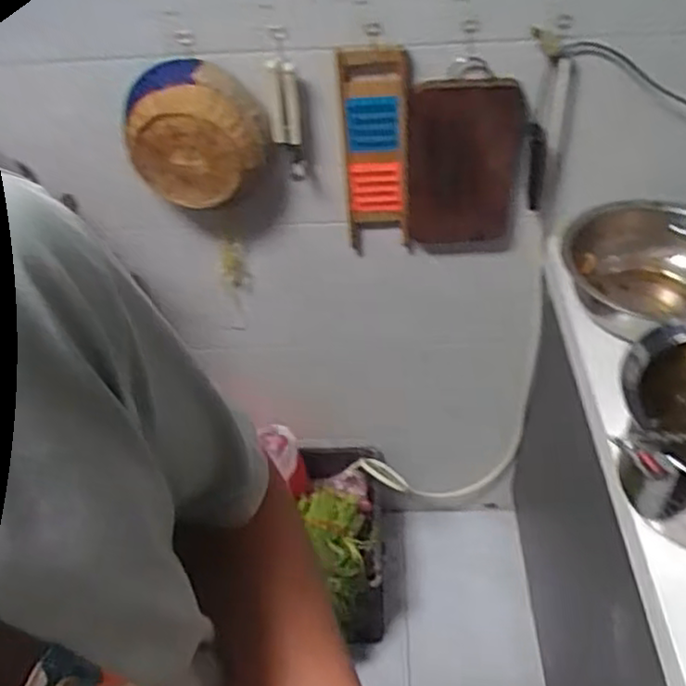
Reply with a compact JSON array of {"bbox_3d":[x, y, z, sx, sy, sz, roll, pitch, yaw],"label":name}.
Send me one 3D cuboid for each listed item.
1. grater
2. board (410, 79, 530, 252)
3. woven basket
[{"bbox_3d":[0.055,-0.310,1.160,0.107,0.357,0.030,-3,44,1],"label":"grater"},{"bbox_3d":[0.202,-0.279,1.182,0.181,0.316,0.033,-5,43,-2],"label":"board"},{"bbox_3d":[-0.222,-0.320,1.103,0.217,0.197,0.096,-2,44,2],"label":"woven basket"}]

